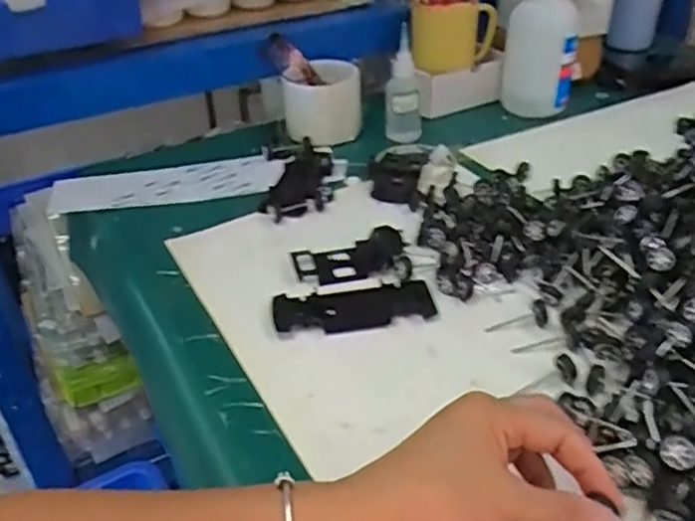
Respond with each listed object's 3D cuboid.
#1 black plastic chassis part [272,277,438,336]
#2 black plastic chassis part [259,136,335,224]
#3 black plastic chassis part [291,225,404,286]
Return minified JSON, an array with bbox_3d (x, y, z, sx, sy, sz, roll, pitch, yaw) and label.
[{"bbox_3d":[0.006,0.038,0.516,0.122,0.015,0.046,-9,37,-5],"label":"black plastic chassis part"},{"bbox_3d":[-0.052,-0.083,0.680,0.071,0.014,0.143,-5,37,0],"label":"black plastic chassis part"},{"bbox_3d":[0.002,-0.003,0.564,0.092,0.013,0.051,-14,37,-11],"label":"black plastic chassis part"}]

